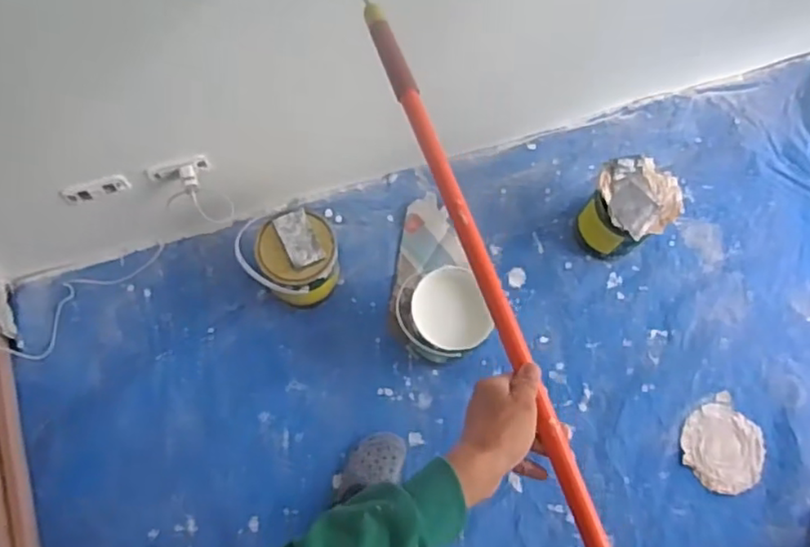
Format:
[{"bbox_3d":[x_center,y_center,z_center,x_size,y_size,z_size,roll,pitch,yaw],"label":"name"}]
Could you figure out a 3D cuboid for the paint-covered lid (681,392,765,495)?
[{"bbox_3d":[0.691,0.376,1.388,0.185,0.013,0.180,1,73,-2],"label":"paint-covered lid"}]

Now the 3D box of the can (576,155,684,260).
[{"bbox_3d":[0.482,-0.136,1.416,0.170,0.223,0.171,1,73,-2],"label":"can"}]

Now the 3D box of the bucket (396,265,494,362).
[{"bbox_3d":[0.072,0.098,1.323,0.174,0.185,0.174,-26,76,-11],"label":"bucket"}]

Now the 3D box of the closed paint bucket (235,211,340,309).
[{"bbox_3d":[-0.233,-0.017,1.341,0.189,0.200,0.154,-7,73,-5],"label":"closed paint bucket"}]

